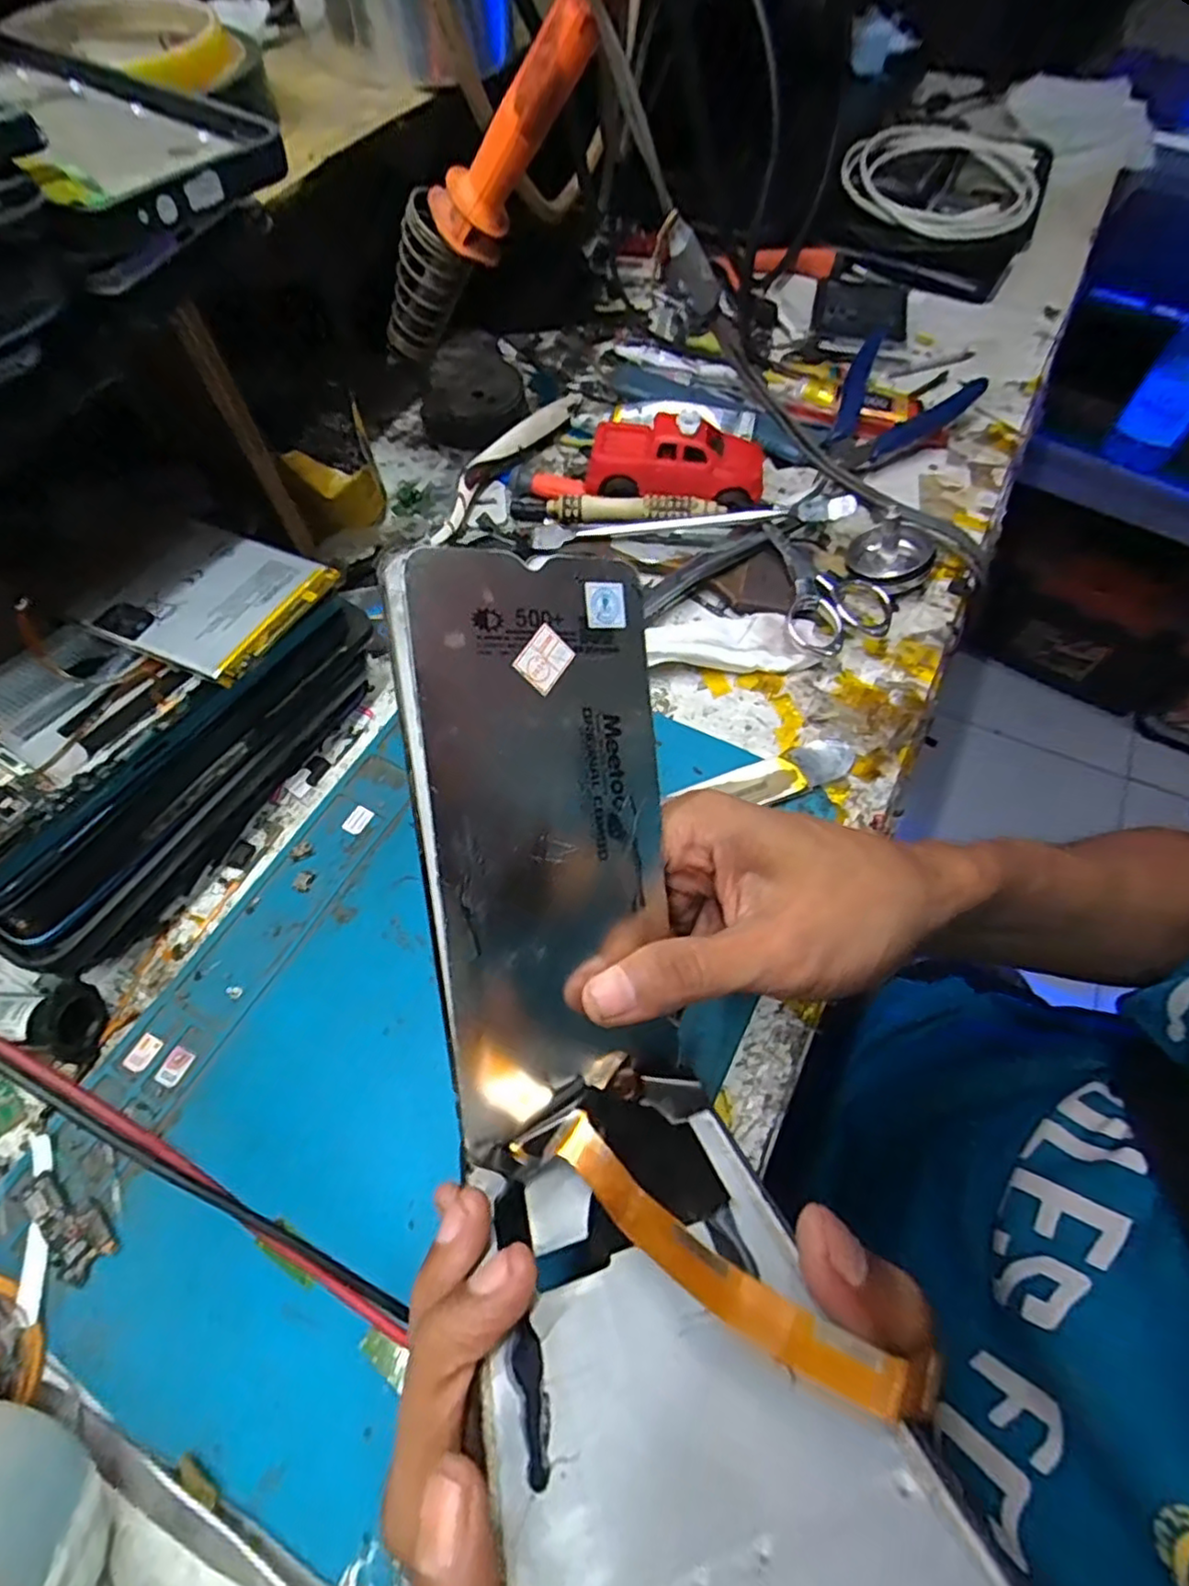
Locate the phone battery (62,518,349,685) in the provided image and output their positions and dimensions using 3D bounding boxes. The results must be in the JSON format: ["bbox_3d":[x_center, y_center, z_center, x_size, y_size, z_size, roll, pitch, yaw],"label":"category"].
[{"bbox_3d":[-0.143,-0.074,0.245,0.072,0.007,0.062,21,65,13],"label":"phone battery"}]

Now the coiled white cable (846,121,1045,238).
[{"bbox_3d":[0.283,-0.474,0.513,0.142,0.035,0.140,-1,62,2],"label":"coiled white cable"}]

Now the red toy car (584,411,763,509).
[{"bbox_3d":[0.044,-0.180,0.360,0.093,0.035,0.052,14,64,10],"label":"red toy car"}]

